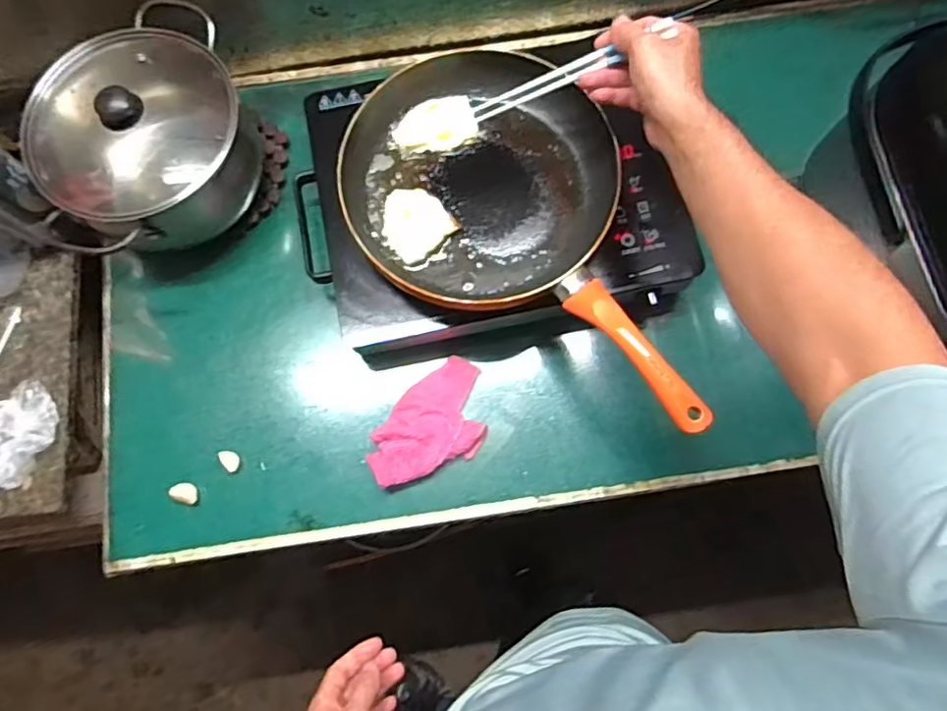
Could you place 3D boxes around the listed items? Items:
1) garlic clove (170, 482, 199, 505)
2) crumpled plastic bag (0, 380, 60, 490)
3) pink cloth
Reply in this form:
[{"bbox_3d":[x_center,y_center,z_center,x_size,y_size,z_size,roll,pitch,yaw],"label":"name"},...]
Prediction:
[{"bbox_3d":[-0.314,0.149,0.660,0.029,0.011,0.020,13,78,3],"label":"garlic clove"},{"bbox_3d":[-0.540,0.102,0.699,0.142,0.023,0.090,-42,80,-8],"label":"crumpled plastic bag"},{"bbox_3d":[-0.044,0.078,0.660,0.155,0.045,0.095,-42,80,-8],"label":"pink cloth"}]

